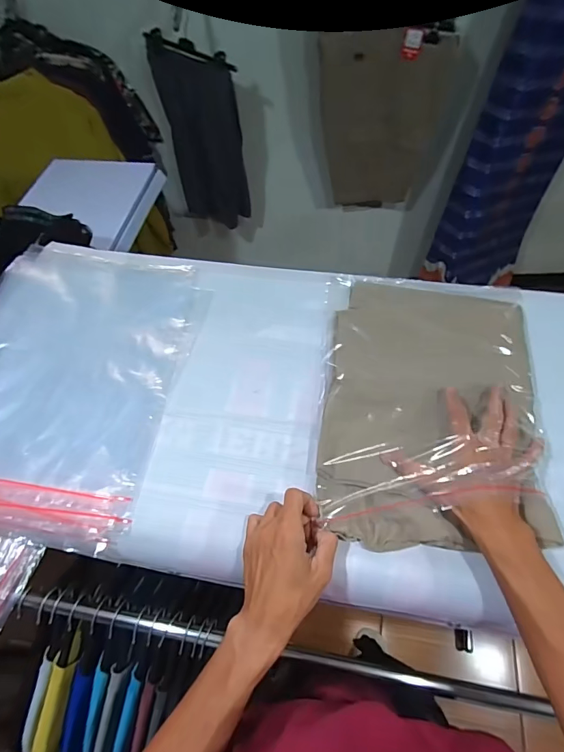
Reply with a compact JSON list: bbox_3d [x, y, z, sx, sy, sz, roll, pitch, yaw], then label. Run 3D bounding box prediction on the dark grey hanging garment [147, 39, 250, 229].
[{"bbox_3d":[-0.240,-0.707,1.296,0.247,0.496,0.068,16,55,16],"label":"dark grey hanging garment"}]

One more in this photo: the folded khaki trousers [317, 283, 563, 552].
[{"bbox_3d":[0.191,0.030,0.539,0.257,0.035,0.368,7,60,7],"label":"folded khaki trousers"}]

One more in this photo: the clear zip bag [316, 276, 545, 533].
[{"bbox_3d":[0.194,0.013,0.550,0.275,0.035,0.364,4,59,5],"label":"clear zip bag"}]

